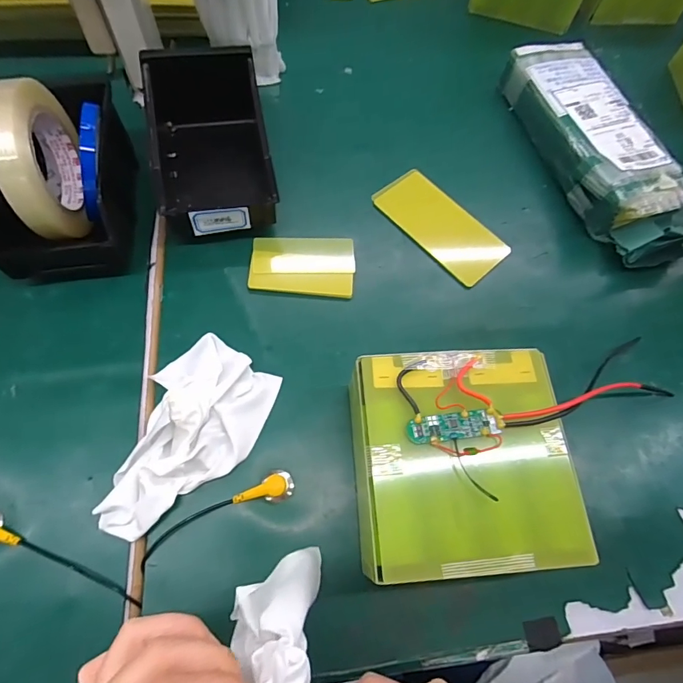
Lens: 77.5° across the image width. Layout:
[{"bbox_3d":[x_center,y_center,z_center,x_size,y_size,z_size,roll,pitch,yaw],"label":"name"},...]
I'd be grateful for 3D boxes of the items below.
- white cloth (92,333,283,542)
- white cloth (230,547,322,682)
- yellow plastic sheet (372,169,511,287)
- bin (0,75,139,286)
[{"bbox_3d":[-0.120,0.069,0.321,0.091,0.035,0.155,28,68,9],"label":"white cloth"},{"bbox_3d":[-0.039,0.169,0.244,0.053,0.123,0.038,-2,99,-4],"label":"white cloth"},{"bbox_3d":[0.102,-0.121,0.441,0.061,0.009,0.140,-39,74,-17],"label":"yellow plastic sheet"},{"bbox_3d":[-0.242,-0.146,0.358,0.100,0.125,0.160,-1,67,-3],"label":"bin"}]

